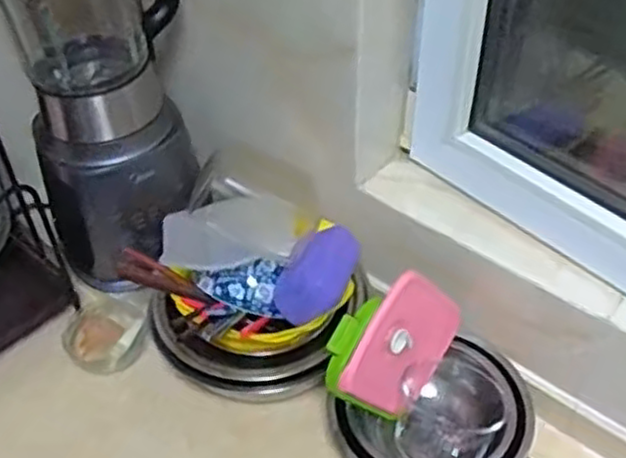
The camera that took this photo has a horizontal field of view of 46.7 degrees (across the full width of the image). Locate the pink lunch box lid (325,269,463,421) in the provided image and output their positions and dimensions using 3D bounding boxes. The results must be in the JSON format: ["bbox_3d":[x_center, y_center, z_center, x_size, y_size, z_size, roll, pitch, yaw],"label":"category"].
[{"bbox_3d":[0.091,0.126,0.784,0.029,0.170,0.150,20,78,41],"label":"pink lunch box lid"}]

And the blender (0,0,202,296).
[{"bbox_3d":[-0.243,-0.173,0.841,0.186,0.454,0.156,-9,44,-8],"label":"blender"}]

